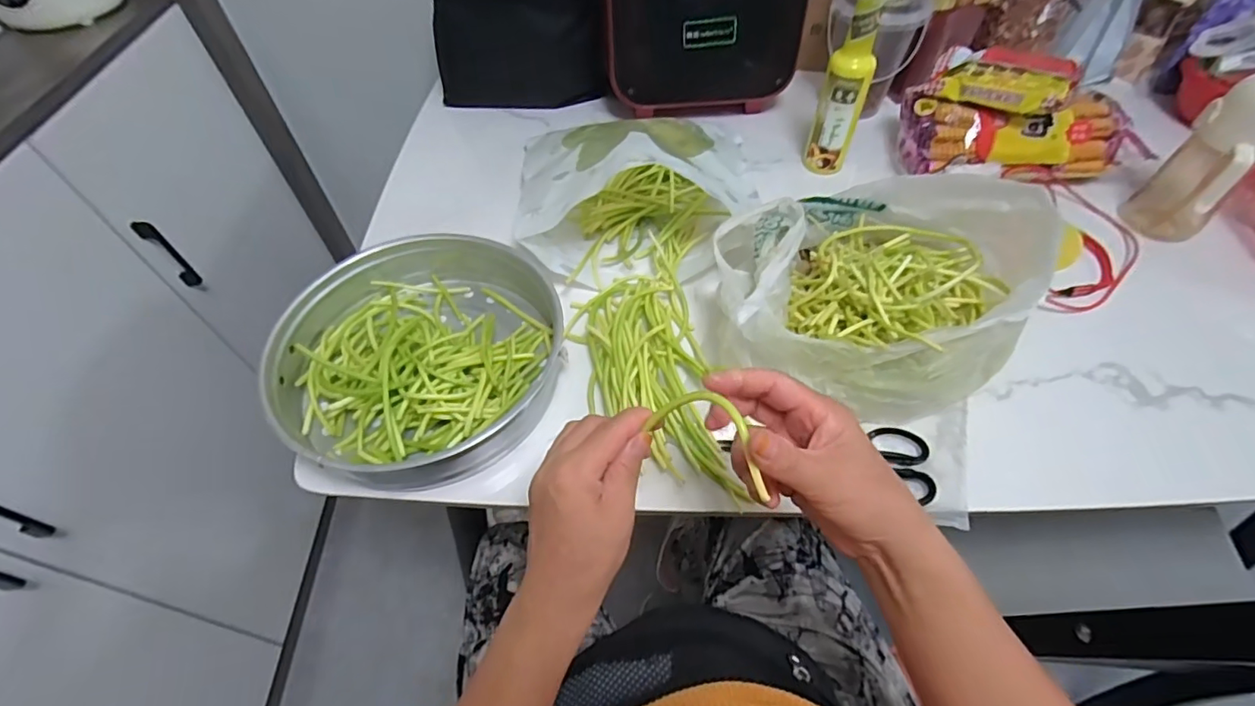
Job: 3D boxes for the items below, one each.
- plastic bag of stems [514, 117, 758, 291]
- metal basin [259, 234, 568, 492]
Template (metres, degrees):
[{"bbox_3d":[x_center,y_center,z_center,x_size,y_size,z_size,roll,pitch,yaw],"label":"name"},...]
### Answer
[{"bbox_3d":[0.012,-0.208,0.634,0.270,0.116,0.256,-5,53,-2],"label":"plastic bag of stems"},{"bbox_3d":[-0.198,-0.006,0.522,0.247,0.091,0.239,-1,53,1],"label":"metal basin"}]

